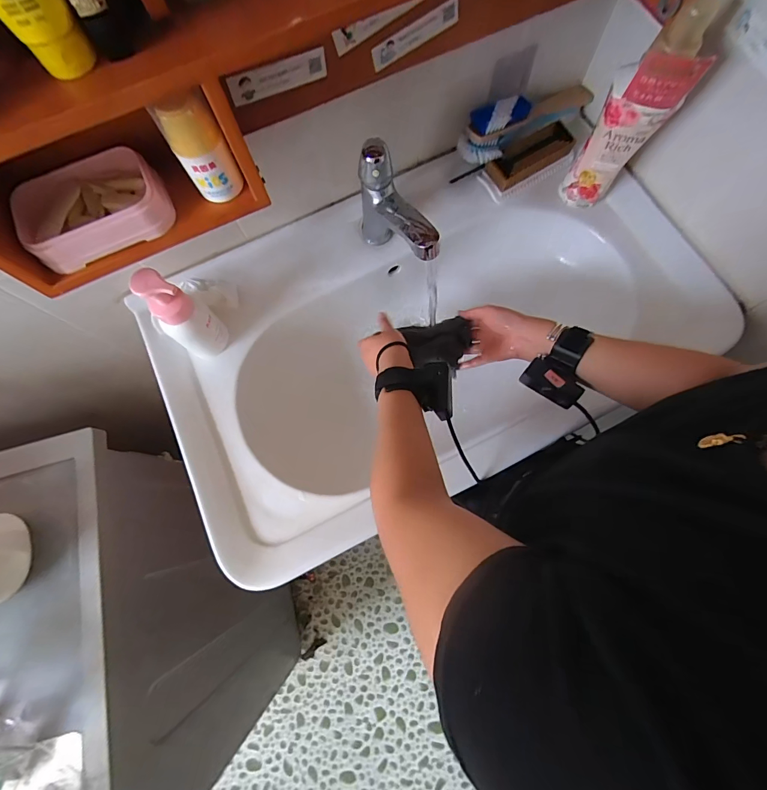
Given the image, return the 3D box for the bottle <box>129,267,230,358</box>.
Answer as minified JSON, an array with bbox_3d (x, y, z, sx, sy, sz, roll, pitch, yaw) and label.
[{"bbox_3d":[-0.269,-0.105,0.503,0.063,0.155,0.055,-38,76,-8],"label":"bottle"}]

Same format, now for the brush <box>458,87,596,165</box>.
[{"bbox_3d":[0.229,-0.441,0.594,0.242,0.070,0.053,-32,75,-6],"label":"brush"}]

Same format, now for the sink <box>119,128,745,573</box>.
[{"bbox_3d":[0.063,-0.098,0.612,0.785,0.171,0.465,-28,75,-5],"label":"sink"}]

